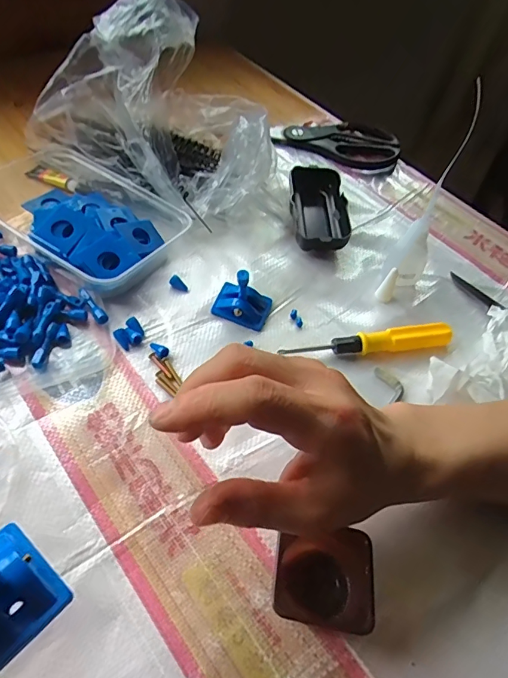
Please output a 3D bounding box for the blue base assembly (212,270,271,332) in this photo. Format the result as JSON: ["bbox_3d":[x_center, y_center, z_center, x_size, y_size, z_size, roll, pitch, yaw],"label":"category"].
[{"bbox_3d":[-0.009,-0.038,0.381,0.044,0.042,0.033,18,52,8],"label":"blue base assembly"}]

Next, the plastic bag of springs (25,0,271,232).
[{"bbox_3d":[-0.077,-0.227,0.448,0.218,0.141,0.170,24,54,12],"label":"plastic bag of springs"}]

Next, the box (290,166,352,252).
[{"bbox_3d":[0.063,-0.127,0.461,0.054,0.027,0.106,4,52,-3],"label":"box"}]

